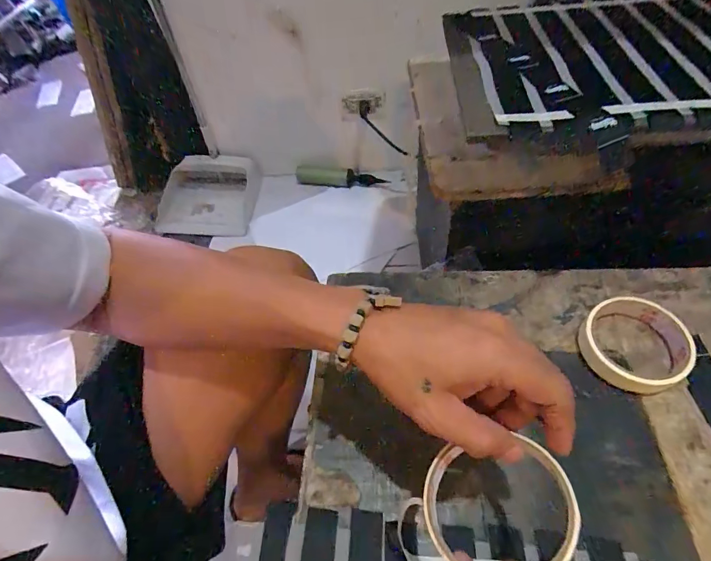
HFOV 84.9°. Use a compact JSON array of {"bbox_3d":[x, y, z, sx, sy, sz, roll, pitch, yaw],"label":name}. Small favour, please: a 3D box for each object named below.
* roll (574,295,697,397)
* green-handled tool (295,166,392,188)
[{"bbox_3d":[0.263,0.059,0.366,0.087,0.024,0.086,-2,54,3],"label":"roll"},{"bbox_3d":[-0.044,-0.301,1.131,0.280,0.055,0.056,0,54,8],"label":"green-handled tool"}]

